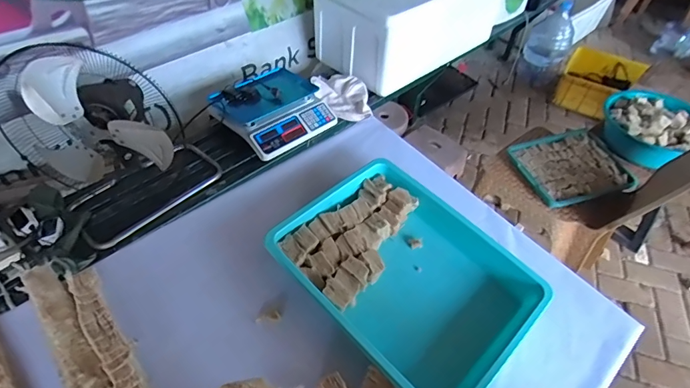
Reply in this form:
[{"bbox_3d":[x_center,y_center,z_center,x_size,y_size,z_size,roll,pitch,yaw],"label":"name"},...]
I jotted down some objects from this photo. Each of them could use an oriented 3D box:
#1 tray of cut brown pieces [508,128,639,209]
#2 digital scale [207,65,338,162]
[{"bbox_3d":[0.728,-0.086,1.355,0.343,0.073,0.260,-9,49,-11],"label":"tray of cut brown pieces"},{"bbox_3d":[-0.245,-0.290,1.429,0.352,0.085,0.326,-29,56,-26],"label":"digital scale"}]

